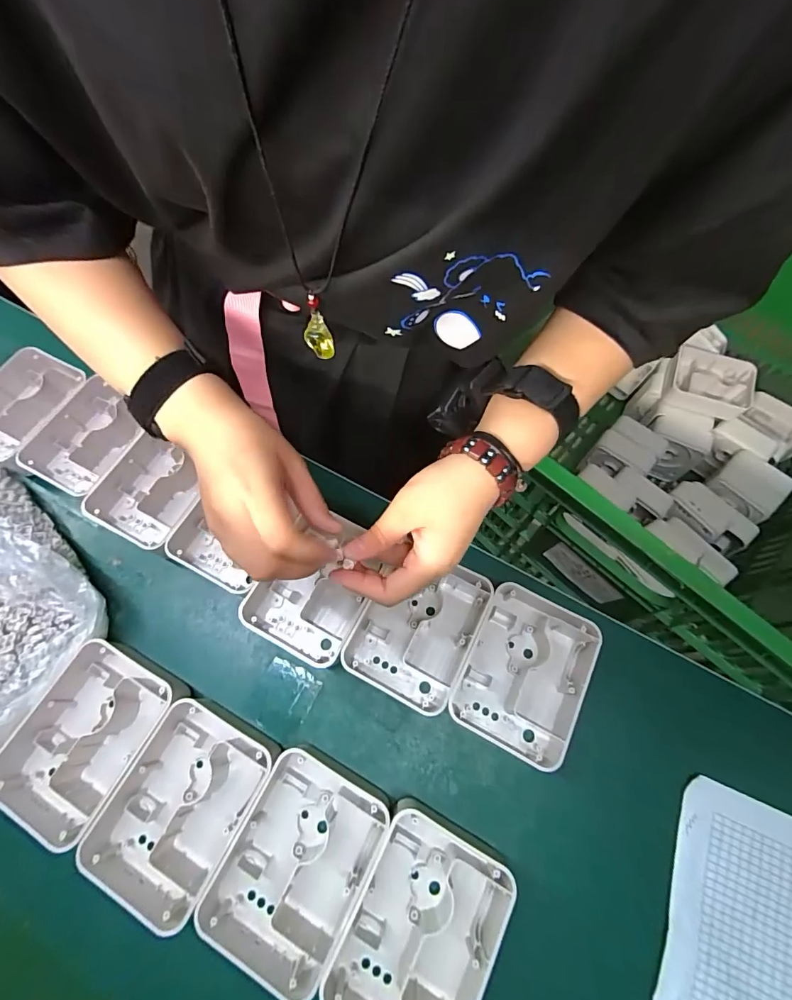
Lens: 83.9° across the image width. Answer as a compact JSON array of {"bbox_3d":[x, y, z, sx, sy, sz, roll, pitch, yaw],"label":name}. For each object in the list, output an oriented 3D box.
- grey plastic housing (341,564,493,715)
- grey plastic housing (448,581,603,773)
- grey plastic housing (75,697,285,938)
[{"bbox_3d":[0.023,0.116,0.409,0.102,0.040,0.131,25,69,10],"label":"grey plastic housing"},{"bbox_3d":[0.115,0.150,0.392,0.104,0.043,0.134,26,69,11],"label":"grey plastic housing"},{"bbox_3d":[-0.166,0.244,0.351,0.102,0.043,0.137,24,69,10],"label":"grey plastic housing"}]

